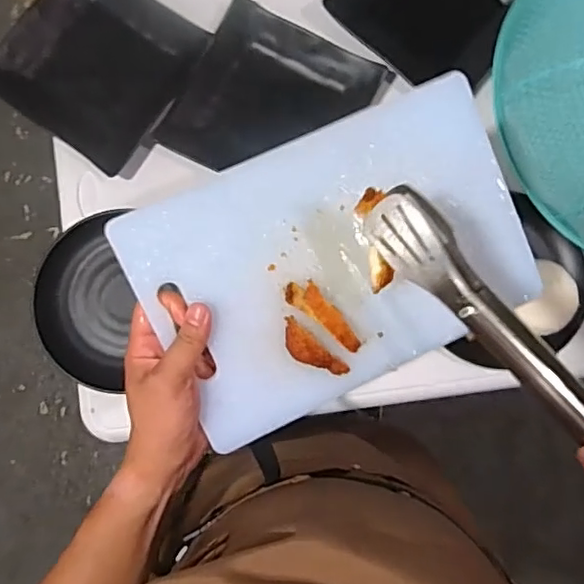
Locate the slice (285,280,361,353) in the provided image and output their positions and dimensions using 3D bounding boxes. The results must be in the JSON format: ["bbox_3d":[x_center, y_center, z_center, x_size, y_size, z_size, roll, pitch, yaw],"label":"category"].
[{"bbox_3d":[0.026,0.019,0.435,0.072,0.014,0.022,44,86,-10],"label":"slice"}]

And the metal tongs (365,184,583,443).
[{"bbox_3d":[0.135,0.028,0.354,0.036,0.028,0.228,-43,84,-3],"label":"metal tongs"}]

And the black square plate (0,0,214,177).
[{"bbox_3d":[-0.251,-0.298,0.755,0.212,0.036,0.222,35,86,2],"label":"black square plate"}]

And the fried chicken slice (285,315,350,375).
[{"bbox_3d":[0.017,0.046,0.439,0.062,0.010,0.021,38,86,-13],"label":"fried chicken slice"}]

